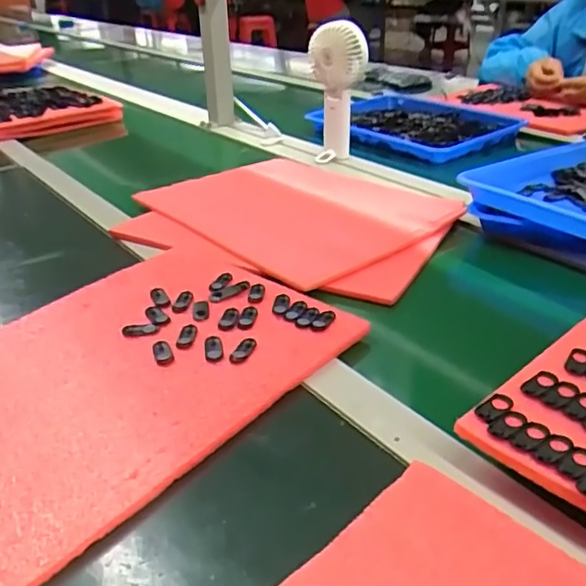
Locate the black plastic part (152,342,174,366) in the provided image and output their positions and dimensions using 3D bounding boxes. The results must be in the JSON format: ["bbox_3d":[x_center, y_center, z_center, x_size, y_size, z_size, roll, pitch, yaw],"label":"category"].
[{"bbox_3d":[-0.105,0.048,0.487,0.014,0.004,0.032,-13,31,-17],"label":"black plastic part"}]

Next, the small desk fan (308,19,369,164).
[{"bbox_3d":[0.068,-0.301,0.913,0.086,0.192,0.042,1,30,7],"label":"small desk fan"}]

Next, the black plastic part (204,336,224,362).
[{"bbox_3d":[-0.065,0.044,0.490,0.015,0.004,0.031,-7,30,-8],"label":"black plastic part"}]

